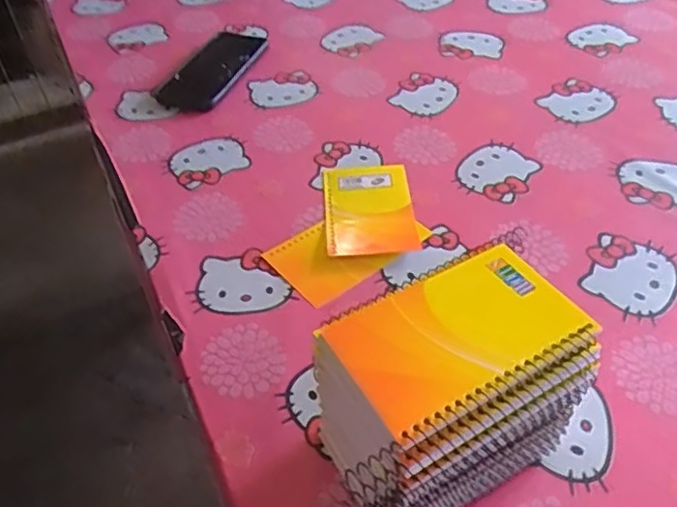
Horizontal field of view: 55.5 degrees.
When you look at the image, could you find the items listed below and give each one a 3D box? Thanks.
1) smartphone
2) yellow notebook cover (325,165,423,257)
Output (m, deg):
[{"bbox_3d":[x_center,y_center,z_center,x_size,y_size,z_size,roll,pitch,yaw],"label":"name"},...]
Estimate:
[{"bbox_3d":[-0.150,-0.223,0.773,0.087,0.013,0.169,17,49,20],"label":"smartphone"},{"bbox_3d":[0.028,-0.045,0.595,0.078,0.005,0.120,-5,45,-1],"label":"yellow notebook cover"}]

